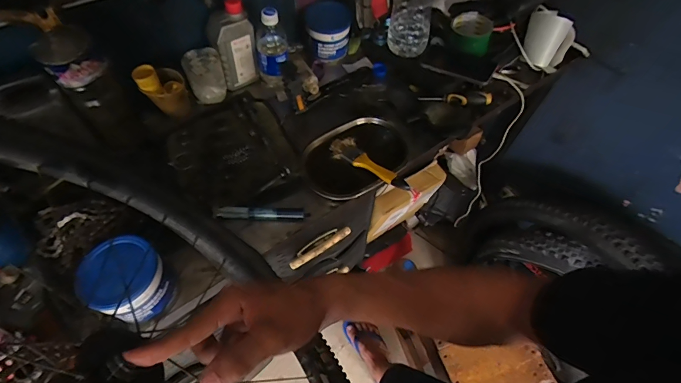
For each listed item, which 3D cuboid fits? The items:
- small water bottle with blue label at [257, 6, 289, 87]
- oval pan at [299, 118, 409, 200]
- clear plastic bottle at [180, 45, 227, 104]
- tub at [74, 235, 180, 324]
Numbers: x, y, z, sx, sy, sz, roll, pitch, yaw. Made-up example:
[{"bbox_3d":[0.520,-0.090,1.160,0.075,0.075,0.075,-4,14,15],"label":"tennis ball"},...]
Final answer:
[{"bbox_3d":[-0.137,-0.295,0.766,0.051,0.160,0.052,1,59,-2],"label":"small water bottle with blue label"},{"bbox_3d":[0.030,-0.058,0.729,0.213,0.054,0.155,-23,63,-15],"label":"oval pan"},{"bbox_3d":[-0.273,-0.233,0.762,0.072,0.090,0.055,-18,61,-13],"label":"clear plastic bottle"},{"bbox_3d":[-0.298,0.131,0.539,0.098,0.095,0.099,1,59,-2],"label":"tub"}]

